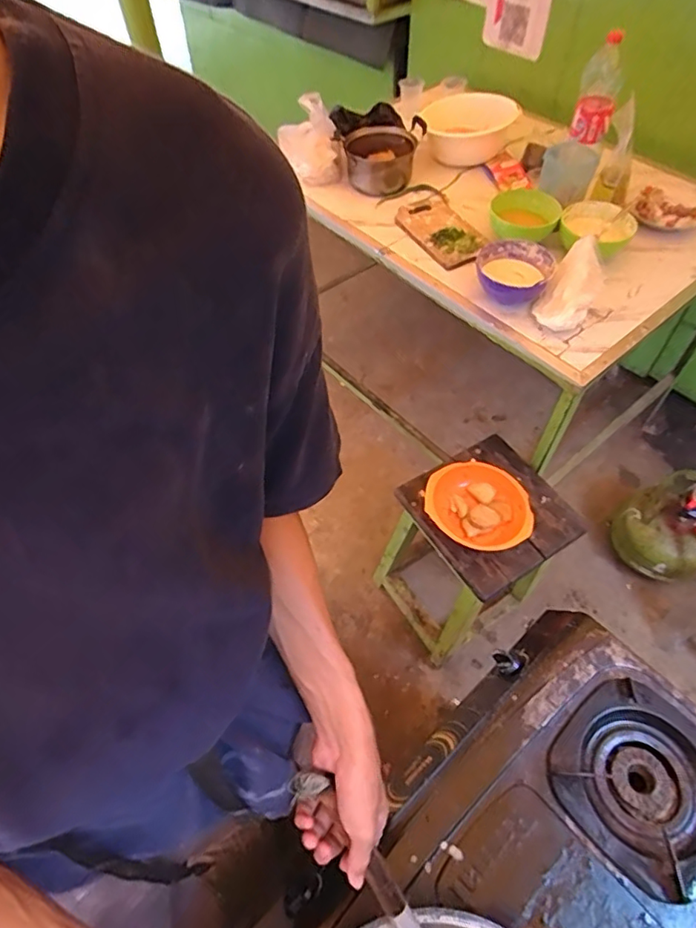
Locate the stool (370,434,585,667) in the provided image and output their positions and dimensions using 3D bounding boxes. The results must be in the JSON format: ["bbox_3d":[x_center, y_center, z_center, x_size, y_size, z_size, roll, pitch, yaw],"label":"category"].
[{"bbox_3d":[0.284,0.223,1.306,0.322,0.496,0.312,-29,58,-18],"label":"stool"}]

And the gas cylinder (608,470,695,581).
[{"bbox_3d":[0.869,0.165,1.457,0.238,0.275,0.231,0,56,0],"label":"gas cylinder"}]

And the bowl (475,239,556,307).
[{"bbox_3d":[0.338,-0.392,1.098,0.149,0.066,0.137,10,56,7],"label":"bowl"}]

